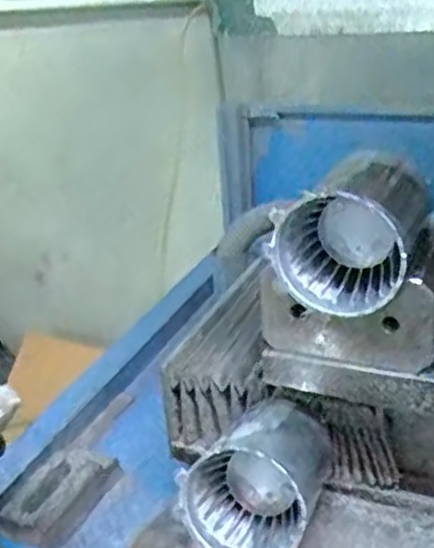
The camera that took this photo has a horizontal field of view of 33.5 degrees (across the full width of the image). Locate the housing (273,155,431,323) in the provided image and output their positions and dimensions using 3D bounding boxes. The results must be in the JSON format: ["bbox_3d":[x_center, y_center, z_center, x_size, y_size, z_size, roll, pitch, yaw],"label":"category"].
[{"bbox_3d":[0.102,-0.030,0.531,0.090,0.092,0.103,7,28,22],"label":"housing"}]

